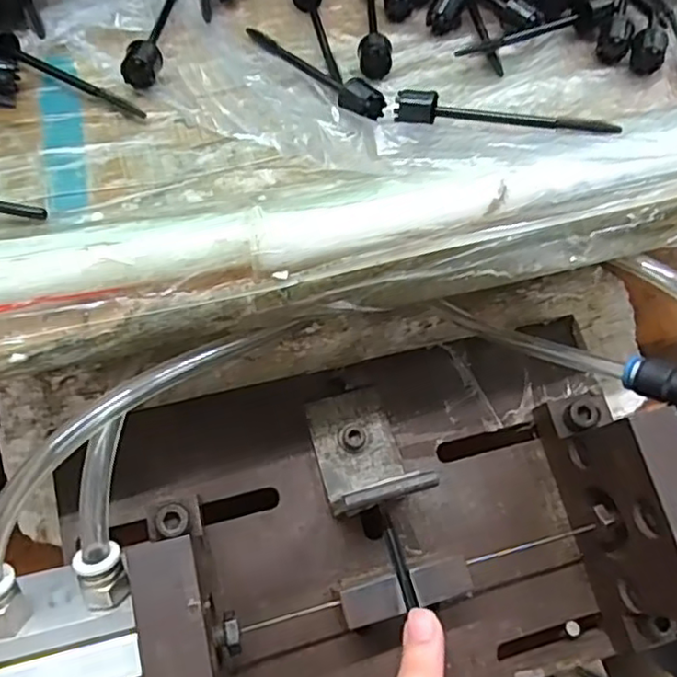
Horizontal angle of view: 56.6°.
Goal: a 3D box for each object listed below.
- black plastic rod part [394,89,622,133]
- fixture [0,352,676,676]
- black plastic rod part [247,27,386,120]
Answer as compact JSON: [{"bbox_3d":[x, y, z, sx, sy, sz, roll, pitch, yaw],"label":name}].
[{"bbox_3d":[0.065,-0.088,0.252,0.086,0.014,0.013,15,55,7],"label":"black plastic rod part"},{"bbox_3d":[0.024,0.075,0.256,0.427,0.106,0.134,-12,56,-11],"label":"fixture"},{"bbox_3d":[-0.013,-0.121,0.276,0.014,0.011,0.087,-34,63,-24],"label":"black plastic rod part"}]

